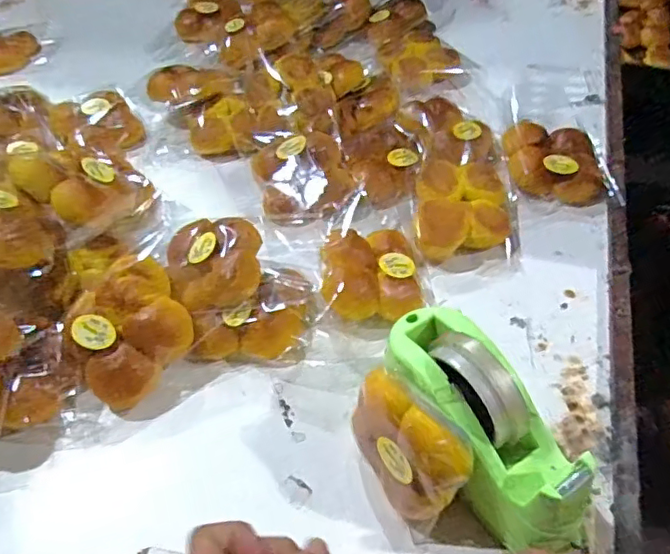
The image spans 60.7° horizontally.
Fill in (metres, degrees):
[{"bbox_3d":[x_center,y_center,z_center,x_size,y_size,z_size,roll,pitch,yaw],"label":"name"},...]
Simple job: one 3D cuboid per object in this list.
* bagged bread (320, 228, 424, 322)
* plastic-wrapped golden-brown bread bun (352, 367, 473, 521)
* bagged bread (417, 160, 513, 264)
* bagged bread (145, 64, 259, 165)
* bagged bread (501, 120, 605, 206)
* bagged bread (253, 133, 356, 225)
[{"bbox_3d":[0.036,-0.005,0.609,0.100,0.054,0.118,-6,50,0],"label":"bagged bread"},{"bbox_3d":[0.058,0.136,0.455,0.056,0.108,0.101,-29,54,-18],"label":"plastic-wrapped golden-brown bread bun"},{"bbox_3d":[0.142,-0.072,0.645,0.110,0.044,0.114,-2,50,3],"label":"bagged bread"},{"bbox_3d":[-0.182,-0.228,0.783,0.128,0.059,0.175,-15,50,-8],"label":"bagged bread"},{"bbox_3d":[0.269,-0.145,0.707,0.112,0.046,0.117,4,50,8],"label":"bagged bread"},{"bbox_3d":[-0.039,-0.116,0.691,0.113,0.061,0.114,-10,50,-4],"label":"bagged bread"}]

